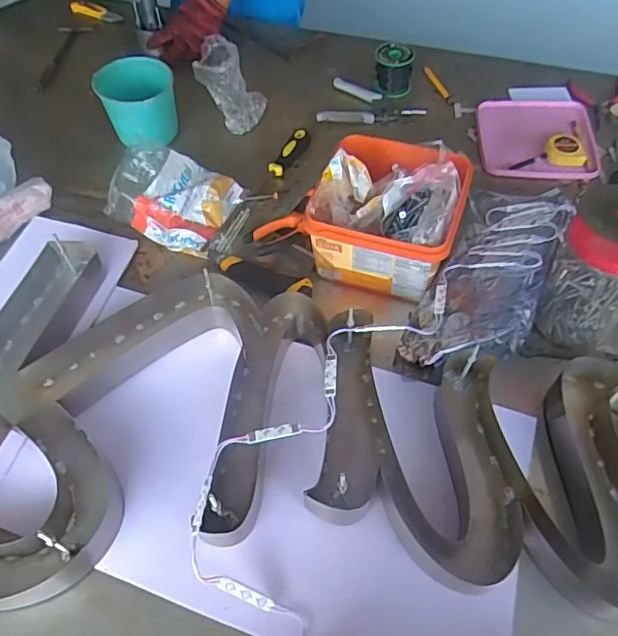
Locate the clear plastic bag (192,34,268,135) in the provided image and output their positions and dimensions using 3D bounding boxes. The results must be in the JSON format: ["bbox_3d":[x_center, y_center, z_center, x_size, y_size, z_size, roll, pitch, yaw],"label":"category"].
[{"bbox_3d":[-0.137,-0.406,0.973,0.097,0.116,0.103,9,56,8],"label":"clear plastic bag"}]

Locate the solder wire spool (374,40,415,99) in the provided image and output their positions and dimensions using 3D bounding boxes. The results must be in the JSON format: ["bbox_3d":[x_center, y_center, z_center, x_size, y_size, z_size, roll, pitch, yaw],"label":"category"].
[{"bbox_3d":[0.156,-0.460,1.031,0.067,0.064,0.073,5,55,5],"label":"solder wire spool"}]

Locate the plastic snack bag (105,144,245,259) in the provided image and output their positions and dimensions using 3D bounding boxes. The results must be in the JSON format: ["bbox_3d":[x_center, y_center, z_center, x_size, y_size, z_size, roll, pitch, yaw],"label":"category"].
[{"bbox_3d":[-0.211,-0.189,0.844,0.177,0.076,0.150,17,57,13],"label":"plastic snack bag"}]

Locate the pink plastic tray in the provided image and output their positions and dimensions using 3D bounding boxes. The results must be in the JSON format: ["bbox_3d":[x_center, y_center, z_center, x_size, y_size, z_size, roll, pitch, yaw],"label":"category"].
[{"bbox_3d":[0.393,-0.318,0.963,0.193,0.021,0.219,4,55,5],"label":"pink plastic tray"}]

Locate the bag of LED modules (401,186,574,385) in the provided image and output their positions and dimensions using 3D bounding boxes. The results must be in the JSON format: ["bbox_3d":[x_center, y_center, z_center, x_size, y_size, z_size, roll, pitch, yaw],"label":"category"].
[{"bbox_3d":[0.235,-0.060,0.723,0.137,0.106,0.324,24,59,17],"label":"bag of LED modules"}]

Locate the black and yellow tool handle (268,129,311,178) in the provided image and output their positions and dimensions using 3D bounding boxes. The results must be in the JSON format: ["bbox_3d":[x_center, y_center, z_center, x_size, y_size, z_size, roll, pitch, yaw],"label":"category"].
[{"bbox_3d":[-0.029,-0.287,0.944,0.025,0.027,0.123,22,59,16],"label":"black and yellow tool handle"}]

